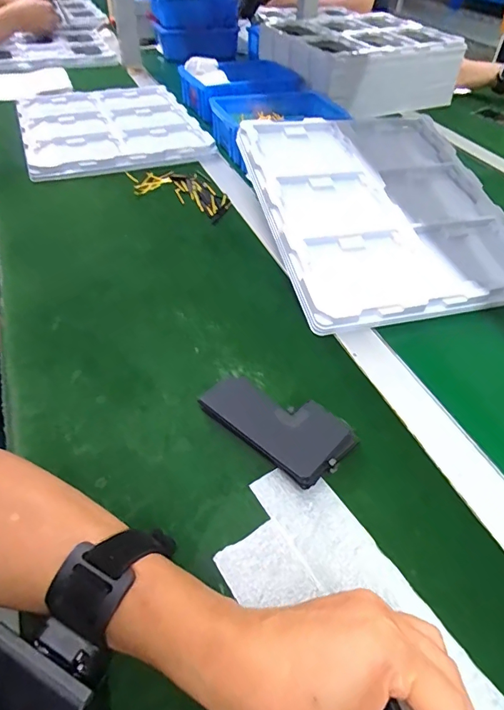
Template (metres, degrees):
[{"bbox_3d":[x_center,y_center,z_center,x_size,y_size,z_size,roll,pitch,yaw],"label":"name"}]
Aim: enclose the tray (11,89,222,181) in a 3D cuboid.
[{"bbox_3d":[-0.247,-0.396,0.790,0.297,0.038,0.326,-19,51,-22],"label":"tray"}]

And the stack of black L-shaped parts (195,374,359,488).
[{"bbox_3d":[0.020,0.055,0.361,0.114,0.021,0.064,33,52,24],"label":"stack of black L-shaped parts"}]

